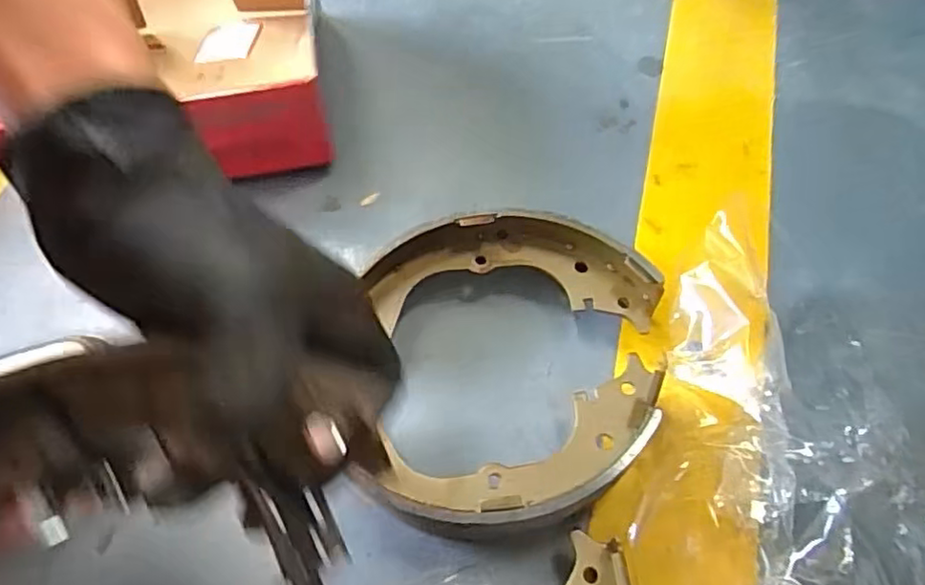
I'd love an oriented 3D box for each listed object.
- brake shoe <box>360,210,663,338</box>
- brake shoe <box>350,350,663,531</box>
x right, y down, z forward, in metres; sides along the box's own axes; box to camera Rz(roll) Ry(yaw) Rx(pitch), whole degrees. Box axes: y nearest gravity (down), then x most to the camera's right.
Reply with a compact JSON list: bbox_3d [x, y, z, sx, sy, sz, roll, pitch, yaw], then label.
[{"bbox_3d":[0.038,-0.014,0.497,0.213,0.052,0.089,1,61,2],"label":"brake shoe"},{"bbox_3d":[0.040,0.110,0.419,0.204,0.056,0.091,-14,62,-6],"label":"brake shoe"}]

